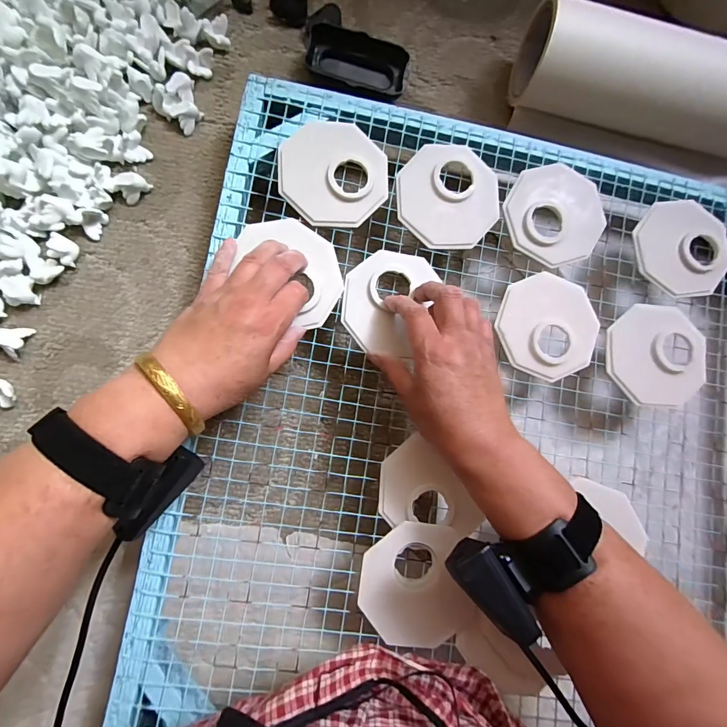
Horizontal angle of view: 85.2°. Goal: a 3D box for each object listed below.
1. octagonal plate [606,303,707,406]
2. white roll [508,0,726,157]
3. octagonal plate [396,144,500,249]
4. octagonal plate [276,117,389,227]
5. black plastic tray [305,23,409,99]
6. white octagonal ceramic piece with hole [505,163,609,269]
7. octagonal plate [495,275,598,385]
[{"bbox_3d":[0.292,-0.010,0.393,0.100,0.011,0.099,0,80,-8],"label":"octagonal plate"},{"bbox_3d":[0.449,-0.276,0.452,0.570,0.106,0.084,11,83,-6],"label":"white roll"},{"bbox_3d":[0.083,-0.163,0.385,0.099,0.008,0.097,40,77,0],"label":"octagonal plate"},{"bbox_3d":[-0.027,-0.179,0.369,0.099,0.009,0.100,-1,80,-8],"label":"octagonal plate"},{"bbox_3d":[-0.007,-0.335,0.439,0.110,0.021,0.054,13,110,-7],"label":"black plastic tray"},{"bbox_3d":[0.194,-0.150,0.395,0.101,0.010,0.099,-16,83,-10],"label":"white octagonal ceramic piece with hole"},{"bbox_3d":[0.182,-0.037,0.384,0.100,0.007,0.101,17,78,-5],"label":"octagonal plate"}]

